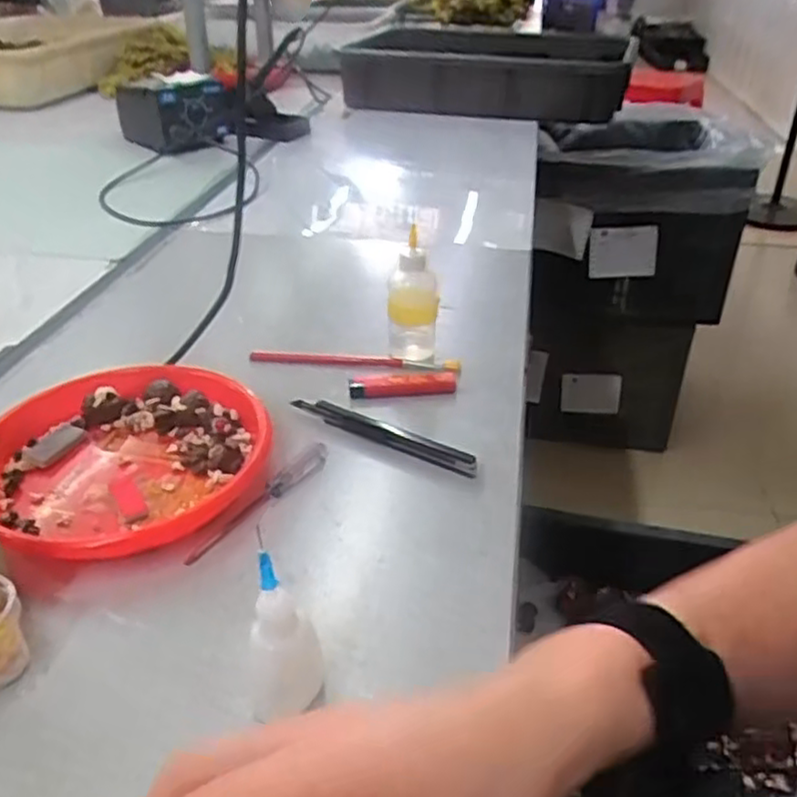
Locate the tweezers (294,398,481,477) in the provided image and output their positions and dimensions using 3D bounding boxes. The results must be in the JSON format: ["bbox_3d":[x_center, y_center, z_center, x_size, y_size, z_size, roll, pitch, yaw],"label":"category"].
[{"bbox_3d":[-0.011,0.023,0.492,0.140,0.016,0.009,19,37,26],"label":"tweezers"}]

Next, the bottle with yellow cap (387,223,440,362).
[{"bbox_3d":[0.012,-0.080,0.565,0.038,0.093,0.034,1,33,2],"label":"bottle with yellow cap"}]

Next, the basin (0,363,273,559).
[{"bbox_3d":[-0.174,0.033,0.473,0.167,0.030,0.167,0,33,0],"label":"basin"}]

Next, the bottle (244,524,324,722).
[{"bbox_3d":[-0.051,0.100,0.306,0.030,0.087,0.035,-15,35,-22],"label":"bottle"}]

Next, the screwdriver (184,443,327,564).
[{"bbox_3d":[-0.084,0.060,0.442,0.014,0.010,0.118,21,38,29],"label":"screwdriver"}]

